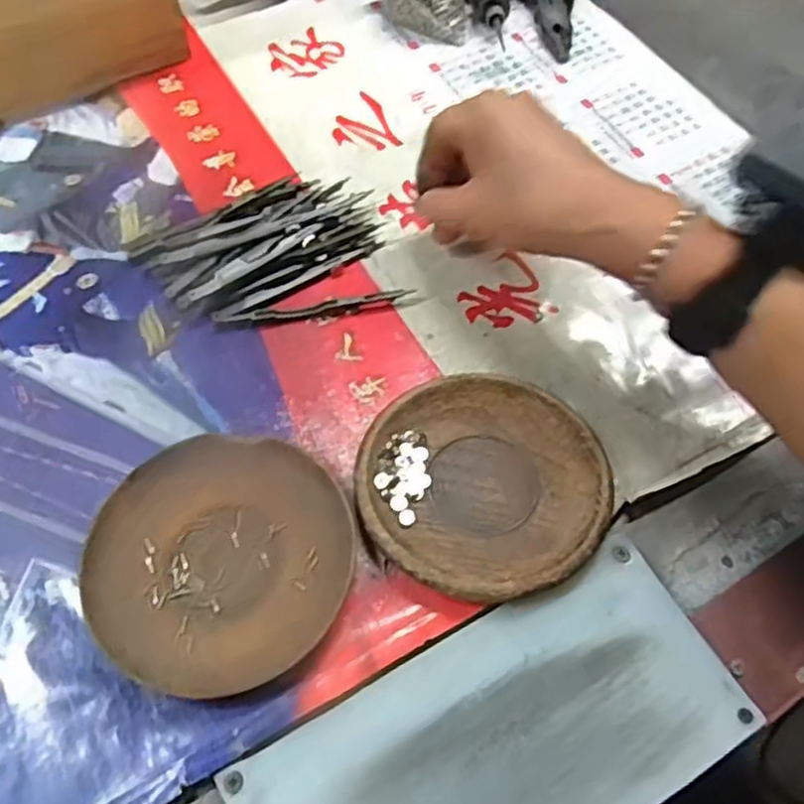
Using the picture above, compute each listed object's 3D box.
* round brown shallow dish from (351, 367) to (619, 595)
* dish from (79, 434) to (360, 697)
[{"bbox_3d":[0.038,0.037,0.344,0.111,0.015,0.107,0,60,0],"label":"round brown shallow dish"},{"bbox_3d":[-0.080,0.068,0.325,0.112,0.012,0.112,0,60,0],"label":"dish"}]

